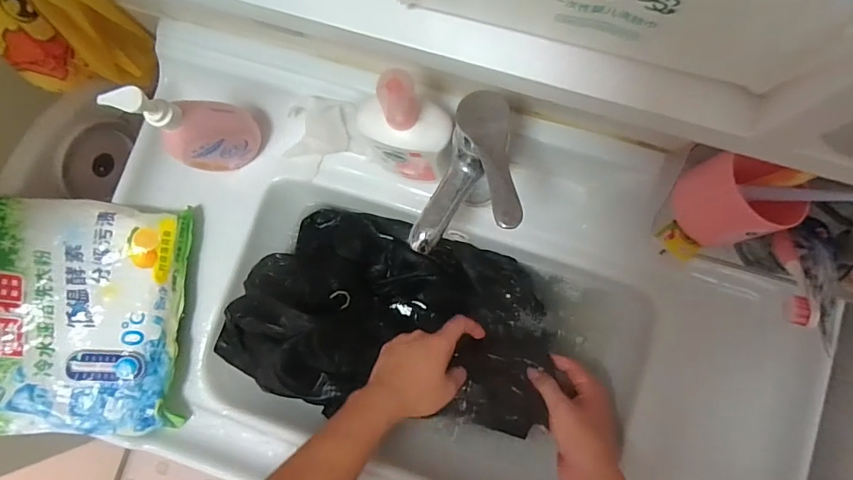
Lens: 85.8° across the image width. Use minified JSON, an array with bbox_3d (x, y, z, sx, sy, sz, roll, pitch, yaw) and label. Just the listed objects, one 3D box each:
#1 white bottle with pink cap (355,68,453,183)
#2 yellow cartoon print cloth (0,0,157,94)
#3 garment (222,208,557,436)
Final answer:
[{"bbox_3d":[-0.023,-0.109,0.459,0.097,0.144,0.060,6,83,6],"label":"white bottle with pink cap"},{"bbox_3d":[-0.450,-0.245,0.529,0.163,0.216,0.060,-15,82,3],"label":"yellow cartoon print cloth"},{"bbox_3d":[-0.032,0.098,0.550,0.365,0.104,0.228,17,85,7],"label":"garment"}]

